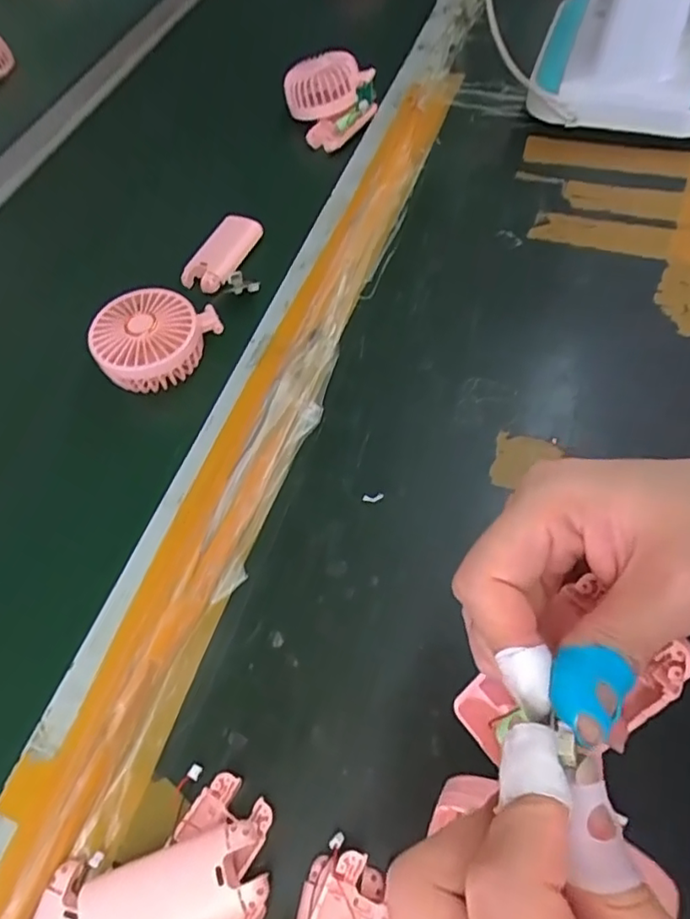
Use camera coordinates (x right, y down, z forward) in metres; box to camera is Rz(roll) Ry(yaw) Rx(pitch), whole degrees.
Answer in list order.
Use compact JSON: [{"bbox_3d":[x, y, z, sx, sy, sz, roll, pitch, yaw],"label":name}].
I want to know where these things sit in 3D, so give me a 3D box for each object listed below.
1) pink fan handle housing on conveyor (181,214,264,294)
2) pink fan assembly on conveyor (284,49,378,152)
[{"bbox_3d":[-0.120,-0.203,0.573,0.042,0.027,0.089,21,63,15],"label":"pink fan handle housing on conveyor"},{"bbox_3d":[-0.017,-0.410,0.660,0.099,0.070,0.088,-6,59,0],"label":"pink fan assembly on conveyor"}]

